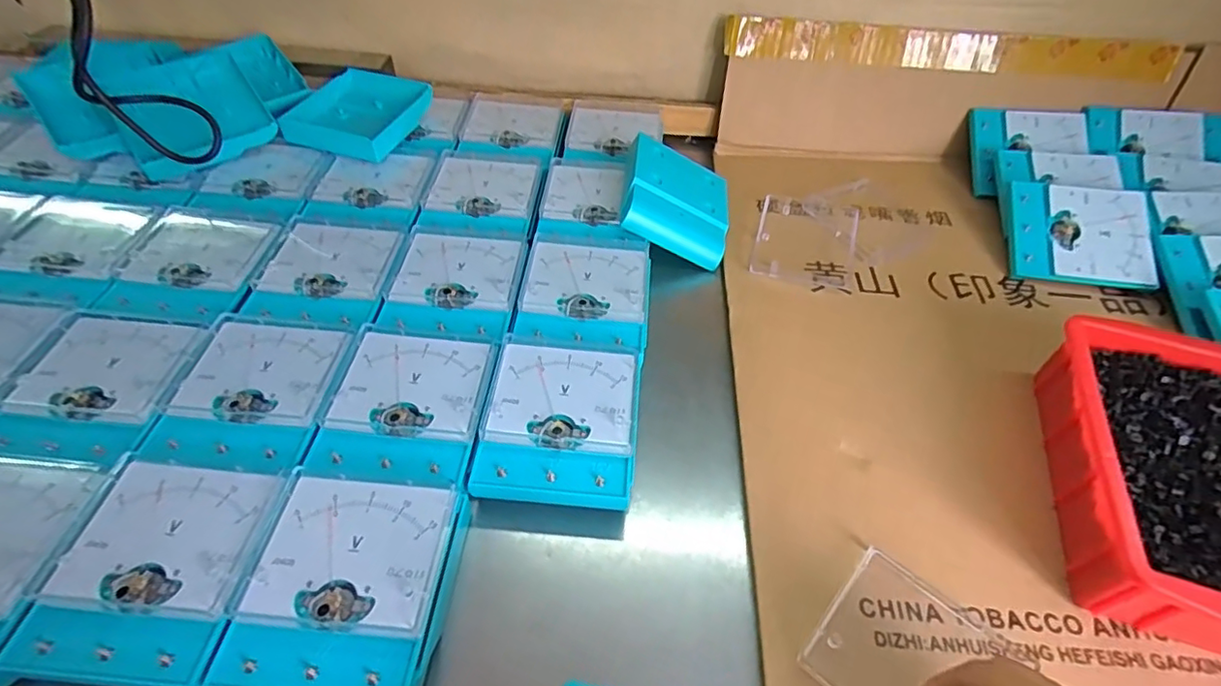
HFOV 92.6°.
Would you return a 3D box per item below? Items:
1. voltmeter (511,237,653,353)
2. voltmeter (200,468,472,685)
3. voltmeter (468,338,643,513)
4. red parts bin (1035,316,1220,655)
[{"bbox_3d":[-0.019,-0.034,0.477,0.098,0.042,0.115,6,49,2],"label":"voltmeter"},{"bbox_3d":[-0.141,0.136,0.325,0.100,0.045,0.115,5,49,1],"label":"voltmeter"},{"bbox_3d":[-0.031,0.057,0.397,0.098,0.039,0.115,6,49,2],"label":"voltmeter"},{"bbox_3d":[0.357,0.083,0.359,0.135,0.060,0.192,14,50,9],"label":"red parts bin"}]

